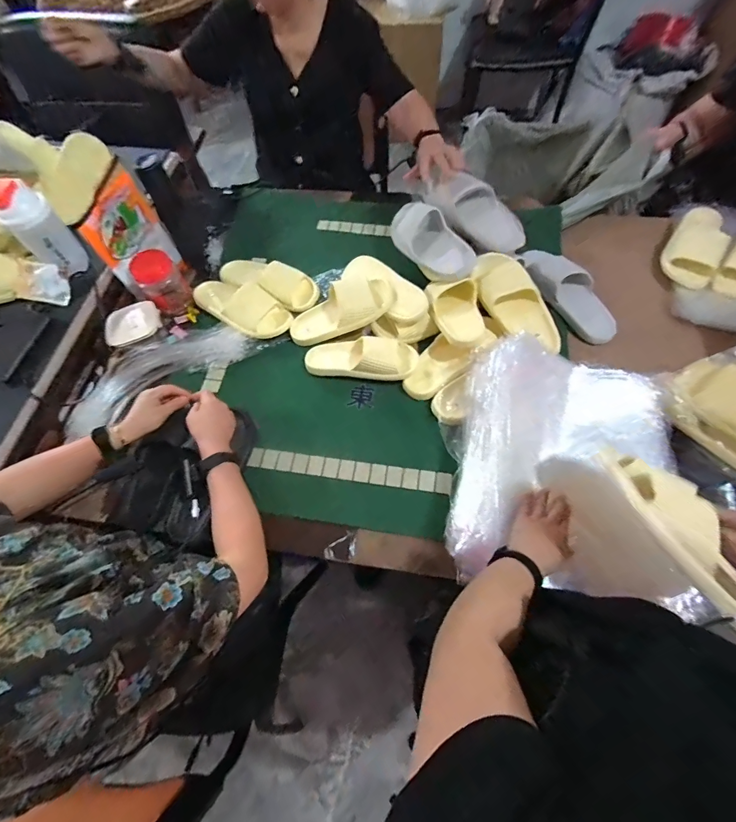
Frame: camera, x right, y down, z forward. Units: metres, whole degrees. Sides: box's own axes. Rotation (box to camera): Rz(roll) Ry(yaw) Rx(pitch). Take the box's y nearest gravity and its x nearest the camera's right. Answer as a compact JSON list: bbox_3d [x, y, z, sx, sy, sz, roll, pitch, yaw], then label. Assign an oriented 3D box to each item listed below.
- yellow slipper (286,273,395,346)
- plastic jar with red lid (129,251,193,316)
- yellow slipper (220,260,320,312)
[{"bbox_3d":[-0.063,-0.218,0.838,0.243,0.062,0.099,-21,63,17],"label":"yellow slipper"},{"bbox_3d":[-0.469,-0.293,0.878,0.094,0.103,0.085,-31,67,-12],"label":"plastic jar with red lid"},{"bbox_3d":[-0.241,-0.313,0.919,0.245,0.064,0.098,16,66,10],"label":"yellow slipper"}]

